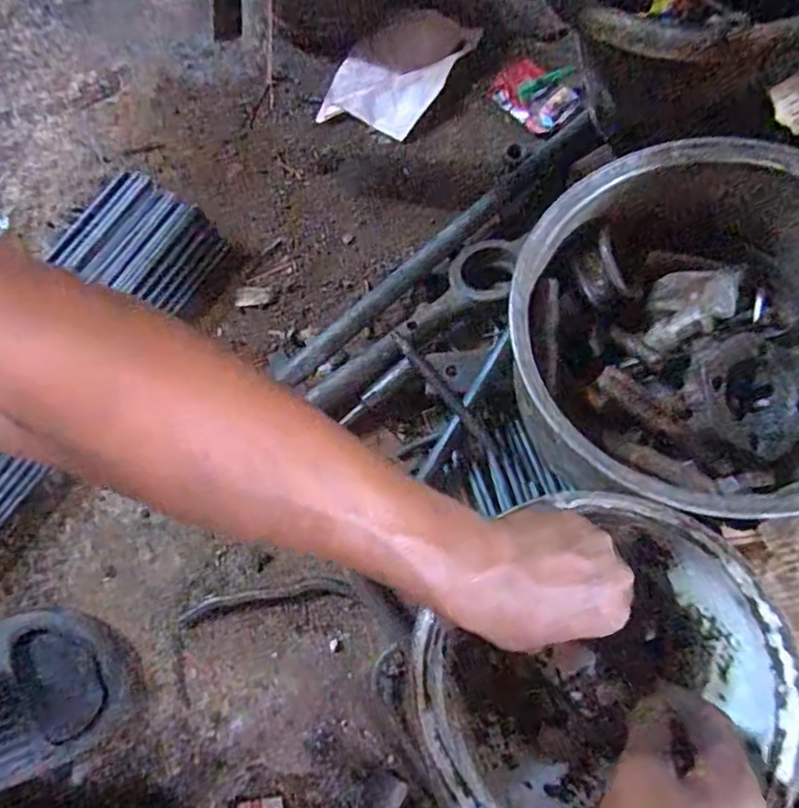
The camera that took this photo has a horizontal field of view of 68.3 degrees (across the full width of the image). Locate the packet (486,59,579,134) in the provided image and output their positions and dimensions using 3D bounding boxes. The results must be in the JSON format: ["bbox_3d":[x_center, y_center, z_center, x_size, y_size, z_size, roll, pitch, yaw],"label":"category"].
[{"bbox_3d":[0.137,-0.311,0.589,0.077,0.024,0.069,41,78,11],"label":"packet"}]

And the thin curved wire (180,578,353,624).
[{"bbox_3d":[-0.104,0.151,0.459,0.133,0.005,0.015,-9,74,-3],"label":"thin curved wire"}]

